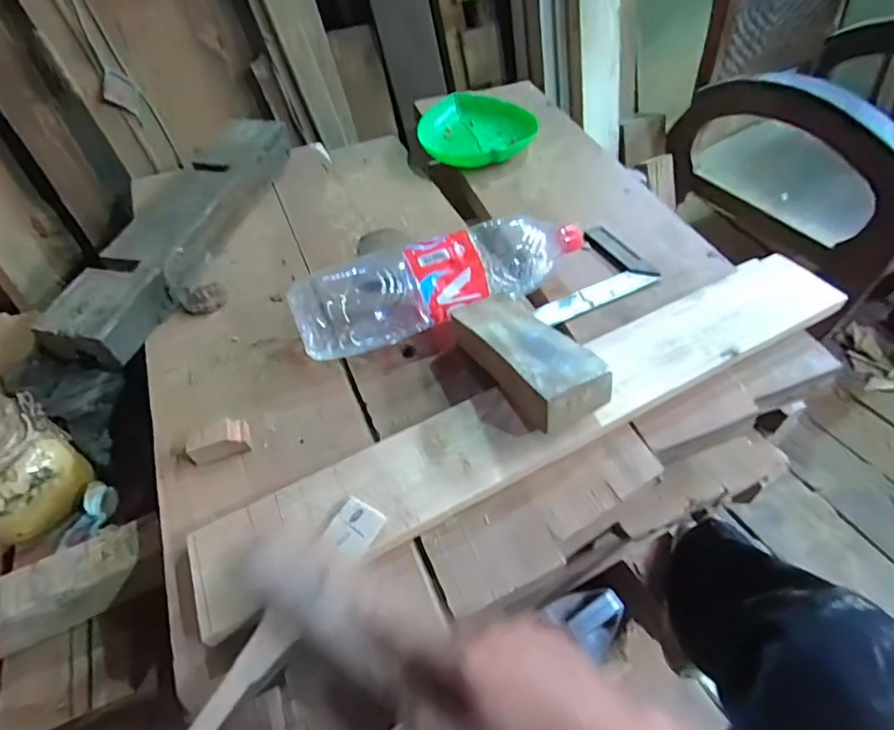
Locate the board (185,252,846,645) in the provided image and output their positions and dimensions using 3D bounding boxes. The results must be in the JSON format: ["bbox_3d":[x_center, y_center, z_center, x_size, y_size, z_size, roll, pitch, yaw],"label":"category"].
[{"bbox_3d":[0.077,0.048,0.465,0.605,0.030,0.098,-24,52,-16],"label":"board"}]

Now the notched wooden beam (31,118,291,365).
[{"bbox_3d":[-0.332,-0.181,0.660,0.109,0.068,0.431,9,50,11],"label":"notched wooden beam"}]

